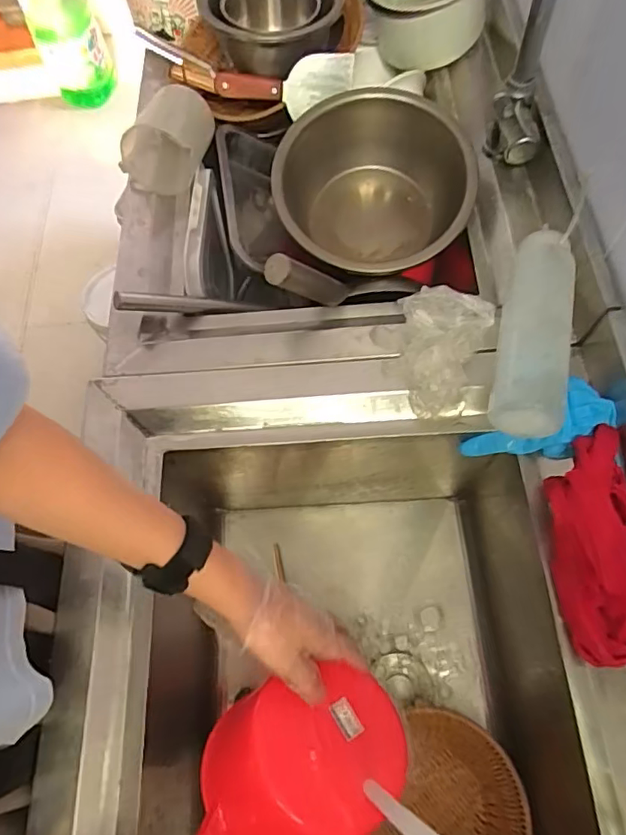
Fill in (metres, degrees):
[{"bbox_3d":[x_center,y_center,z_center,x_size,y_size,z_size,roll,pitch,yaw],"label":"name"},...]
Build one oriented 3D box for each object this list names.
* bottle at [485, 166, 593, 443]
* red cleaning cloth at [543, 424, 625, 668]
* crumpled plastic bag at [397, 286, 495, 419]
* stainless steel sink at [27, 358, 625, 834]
[{"bbox_3d":[0.226,-0.096,0.546,0.066,0.083,0.227,14,67,10],"label":"bottle"},{"bbox_3d":[0.254,0.108,0.474,0.076,0.047,0.193,-6,65,1],"label":"red cleaning cloth"},{"bbox_3d":[0.145,-0.075,0.574,0.092,0.034,0.139,0,66,3],"label":"crumpled plastic bag"},{"bbox_3d":[0.033,0.318,0.577,0.507,0.303,0.687,-5,65,1],"label":"stainless steel sink"}]

